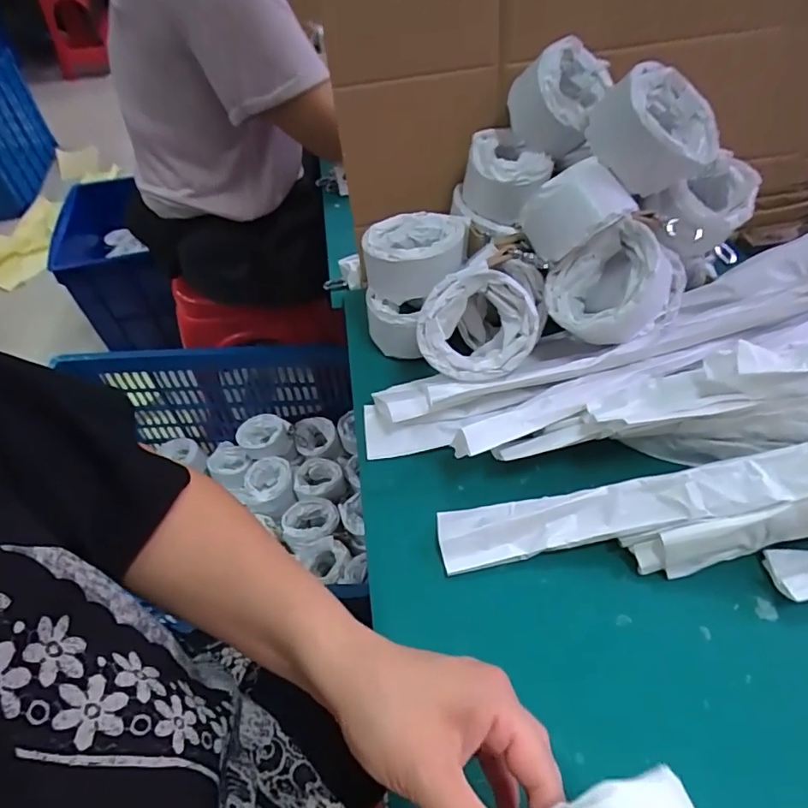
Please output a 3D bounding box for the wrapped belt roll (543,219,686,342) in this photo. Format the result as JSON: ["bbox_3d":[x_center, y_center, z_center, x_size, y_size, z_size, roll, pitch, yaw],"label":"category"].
[{"bbox_3d":[0.182,-0.101,0.458,0.101,0.079,0.086,-26,66,31],"label":"wrapped belt roll"}]

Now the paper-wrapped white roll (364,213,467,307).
[{"bbox_3d":[0.010,-0.141,0.506,0.097,0.049,0.091,-2,51,2],"label":"paper-wrapped white roll"}]

